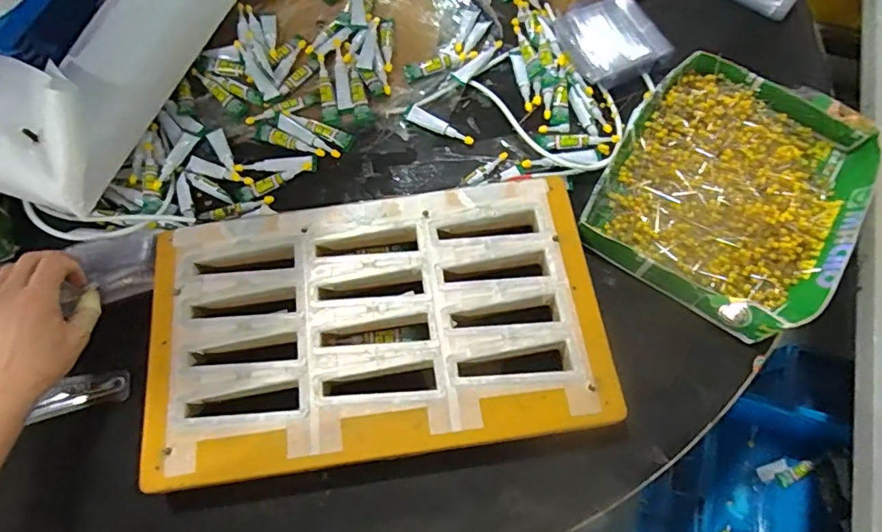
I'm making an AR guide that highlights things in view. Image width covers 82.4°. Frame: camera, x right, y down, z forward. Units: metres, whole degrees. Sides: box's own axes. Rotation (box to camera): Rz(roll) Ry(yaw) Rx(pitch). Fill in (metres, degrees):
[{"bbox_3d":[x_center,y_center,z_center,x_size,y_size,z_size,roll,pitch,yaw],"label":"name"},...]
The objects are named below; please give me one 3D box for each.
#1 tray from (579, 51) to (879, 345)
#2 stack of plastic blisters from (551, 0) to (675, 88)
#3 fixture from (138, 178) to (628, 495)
[{"bbox_3d":[0.284,-0.078,0.495,0.217,0.033,0.267,31,73,13],"label":"tray"},{"bbox_3d":[0.191,-0.258,0.572,0.098,0.023,0.108,-30,71,-10],"label":"stack of plastic blisters"},{"bbox_3d":[-0.060,0.052,0.449,0.374,0.049,0.224,-8,69,-2],"label":"fixture"}]

